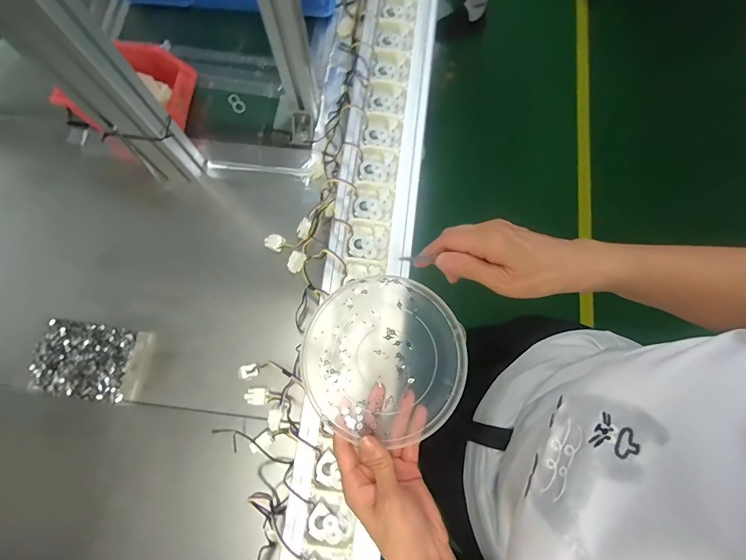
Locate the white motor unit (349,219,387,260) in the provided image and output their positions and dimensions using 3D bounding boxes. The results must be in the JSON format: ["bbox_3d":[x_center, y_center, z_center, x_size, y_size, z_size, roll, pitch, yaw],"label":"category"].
[{"bbox_3d":[-0.006,-0.048,0.469,0.044,0.021,0.050,5,73,2],"label":"white motor unit"}]

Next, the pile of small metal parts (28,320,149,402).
[{"bbox_3d":[-0.419,0.121,0.559,0.154,0.033,0.104,7,73,2],"label":"pile of small metal parts"}]

